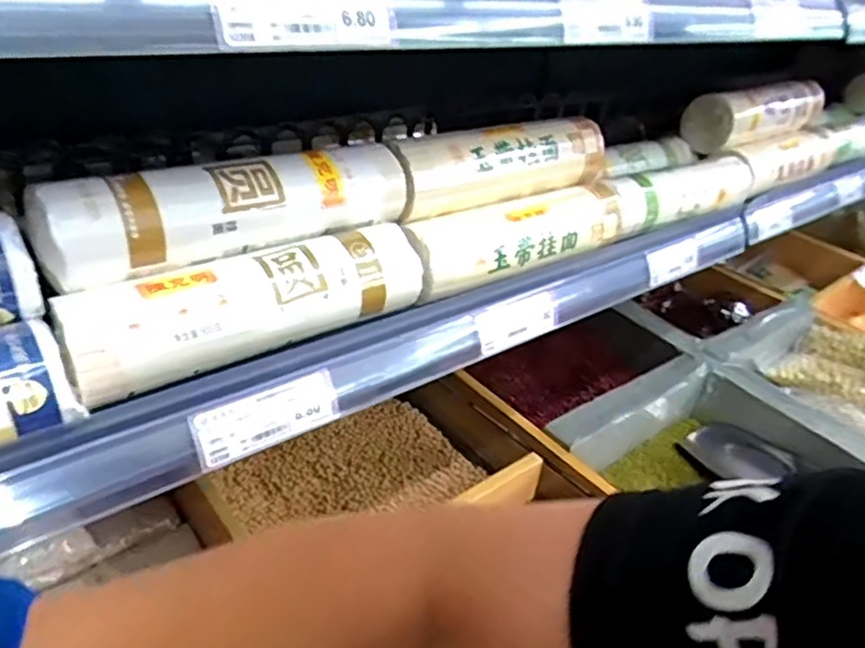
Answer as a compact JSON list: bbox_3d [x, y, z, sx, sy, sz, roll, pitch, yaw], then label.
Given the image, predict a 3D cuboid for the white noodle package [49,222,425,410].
[{"bbox_3d":[-0.109,-0.017,0.431,0.245,0.052,0.054,-21,42,-36],"label":"white noodle package"}]

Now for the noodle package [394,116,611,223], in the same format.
[{"bbox_3d":[0.071,-0.144,0.577,0.243,0.058,0.044,-17,40,-32],"label":"noodle package"}]

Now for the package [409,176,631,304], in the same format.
[{"bbox_3d":[0.080,-0.082,0.574,0.250,0.047,0.057,-21,42,-36],"label":"package"}]

